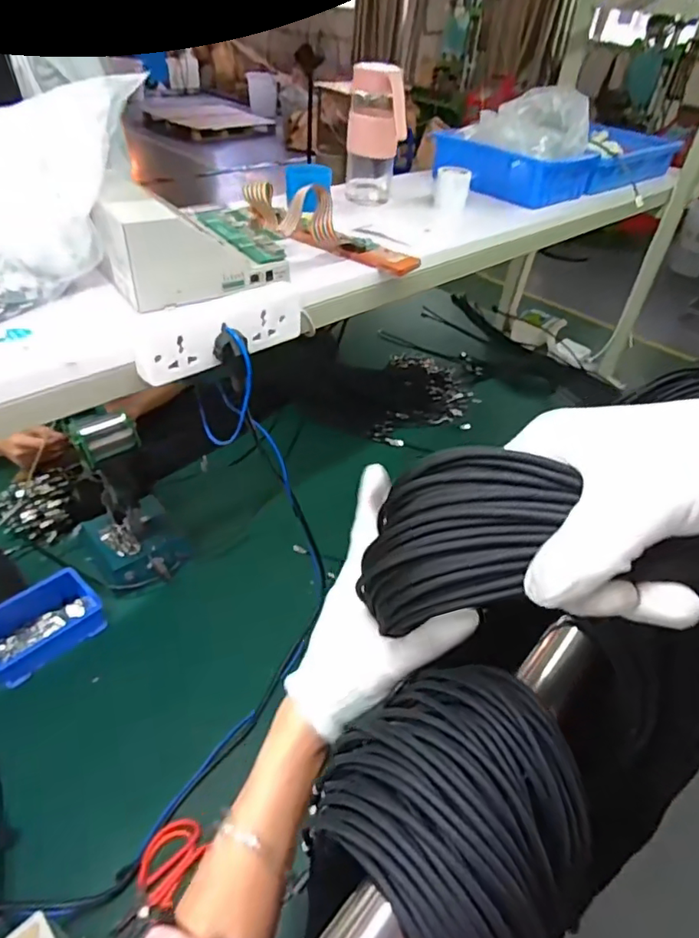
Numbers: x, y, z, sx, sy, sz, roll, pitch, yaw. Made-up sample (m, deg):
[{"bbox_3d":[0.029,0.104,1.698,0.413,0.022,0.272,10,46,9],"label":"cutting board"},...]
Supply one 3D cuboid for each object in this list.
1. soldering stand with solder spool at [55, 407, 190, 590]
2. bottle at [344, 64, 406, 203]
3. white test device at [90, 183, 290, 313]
[{"bbox_3d":[-0.351,0.034,0.851,0.144,0.242,0.222,-17,46,-24],"label":"soldering stand with solder spool"},{"bbox_3d":[0.035,-0.466,0.781,0.071,0.168,0.069,0,41,-7],"label":"bottle"},{"bbox_3d":[-0.156,-0.246,0.570,0.193,0.078,0.153,-21,48,-28],"label":"white test device"}]

